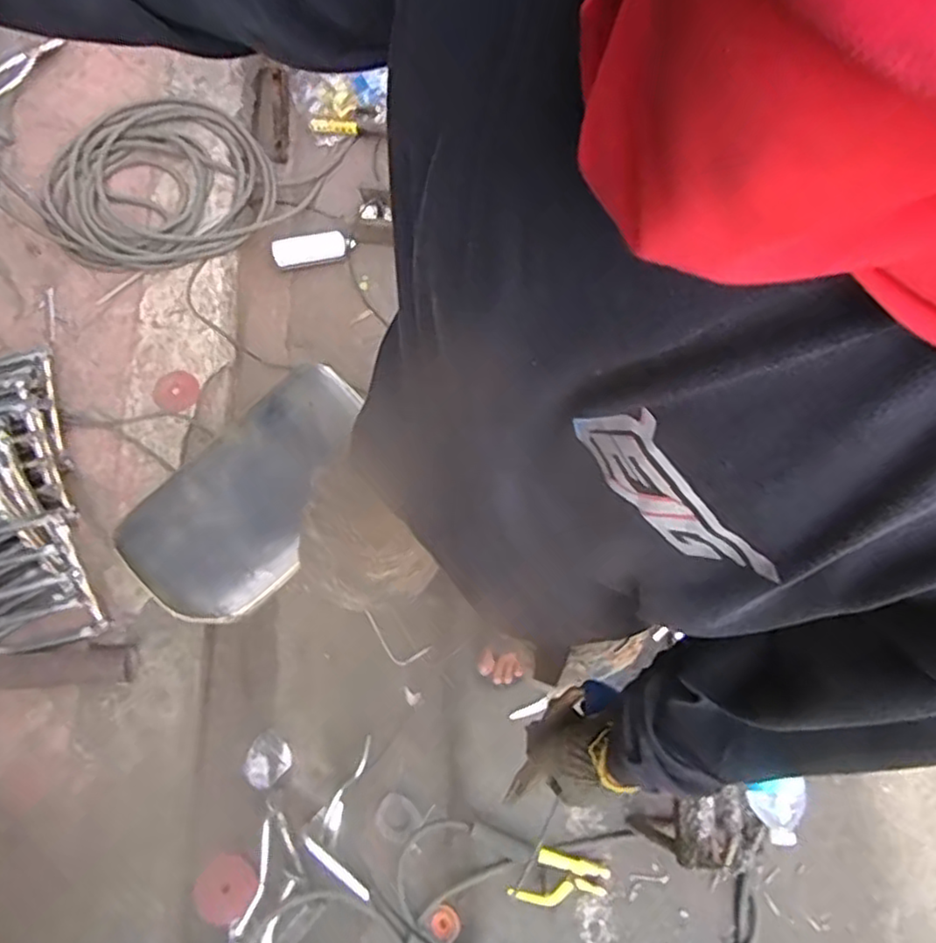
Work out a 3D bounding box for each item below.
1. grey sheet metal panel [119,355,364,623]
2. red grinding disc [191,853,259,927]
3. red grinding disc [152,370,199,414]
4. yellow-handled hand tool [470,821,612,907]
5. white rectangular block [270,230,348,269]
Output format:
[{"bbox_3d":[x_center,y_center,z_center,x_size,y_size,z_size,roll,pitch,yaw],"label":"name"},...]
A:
[{"bbox_3d":[-0.337,0.029,1.108,0.261,0.063,0.453,41,78,11],"label":"grey sheet metal panel"},{"bbox_3d":[-0.419,0.718,1.168,0.101,0.010,0.099,4,68,-10],"label":"red grinding disc"},{"bbox_3d":[-0.570,-0.158,1.328,0.084,0.012,0.080,0,74,0],"label":"red grinding disc"},{"bbox_3d":[0.112,0.672,1.139,0.233,0.043,0.083,16,74,5],"label":"yellow-handled hand tool"},{"bbox_3d":[-0.356,-0.499,1.525,0.162,0.018,0.063,-16,114,-17],"label":"white rectangular block"}]

